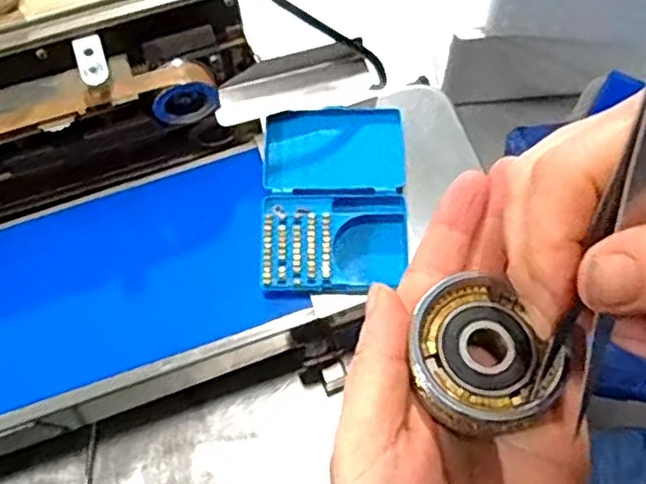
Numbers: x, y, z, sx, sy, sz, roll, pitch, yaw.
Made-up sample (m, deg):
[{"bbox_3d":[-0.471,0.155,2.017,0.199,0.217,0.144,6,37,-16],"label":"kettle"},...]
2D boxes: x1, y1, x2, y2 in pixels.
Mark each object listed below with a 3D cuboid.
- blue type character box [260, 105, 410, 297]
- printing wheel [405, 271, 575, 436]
[{"bbox_3d":[0.009,-0.035,0.494,0.103,0.024,0.150,-2,70,0],"label":"blue type character box"},{"bbox_3d":[0.049,0.034,0.211,0.042,0.010,0.045,0,70,1],"label":"printing wheel"}]

